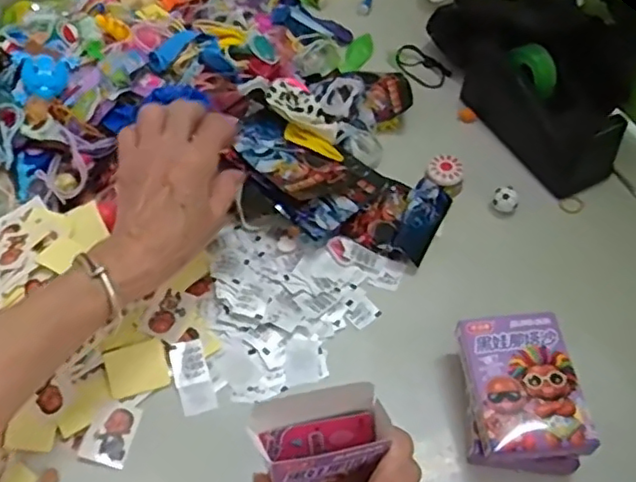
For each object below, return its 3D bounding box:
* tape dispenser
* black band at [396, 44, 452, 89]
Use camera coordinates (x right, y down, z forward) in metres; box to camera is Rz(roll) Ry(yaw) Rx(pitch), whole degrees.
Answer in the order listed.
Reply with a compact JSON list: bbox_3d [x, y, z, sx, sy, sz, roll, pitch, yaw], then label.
[{"bbox_3d":[0.197,-0.118,0.541,0.058,0.076,0.157,-26,67,-16],"label":"tape dispenser"},{"bbox_3d":[0.107,-0.179,0.622,0.042,0.010,0.062,-32,62,-20],"label":"black band"}]

